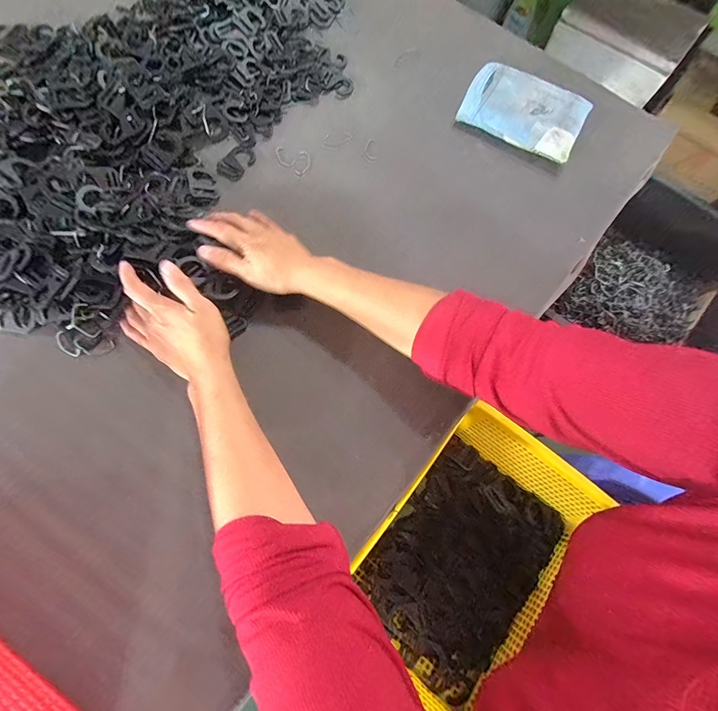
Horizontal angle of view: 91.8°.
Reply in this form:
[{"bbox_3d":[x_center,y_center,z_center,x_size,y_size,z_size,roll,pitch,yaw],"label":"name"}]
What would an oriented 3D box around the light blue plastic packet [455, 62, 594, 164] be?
[{"bbox_3d":[0.226,-0.339,0.474,0.156,0.025,0.094,28,74,6],"label":"light blue plastic packet"}]

